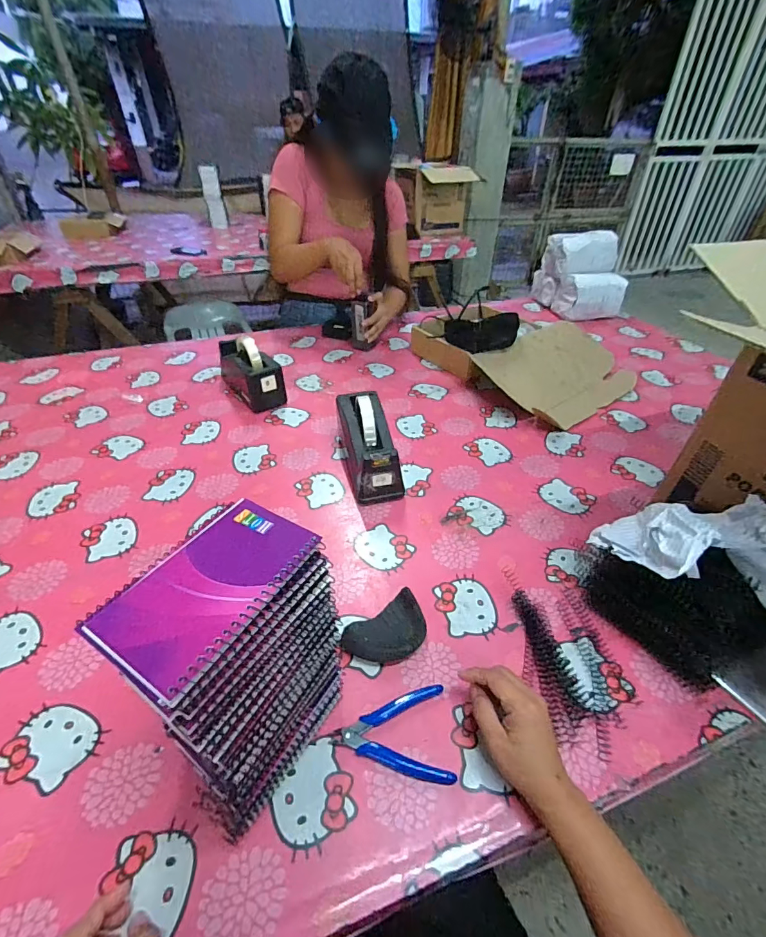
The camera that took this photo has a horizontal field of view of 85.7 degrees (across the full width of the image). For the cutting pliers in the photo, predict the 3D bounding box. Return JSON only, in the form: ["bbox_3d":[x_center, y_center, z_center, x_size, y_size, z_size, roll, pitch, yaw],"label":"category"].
[{"bbox_3d":[0.011,0.263,0.430,0.128,0.006,0.084,8,41,8],"label":"cutting pliers"}]

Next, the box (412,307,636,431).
[{"bbox_3d":[0.336,-0.278,1.003,0.360,0.082,0.452,-25,47,-27],"label":"box"}]

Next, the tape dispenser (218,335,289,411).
[{"bbox_3d":[-0.293,-0.217,0.898,0.083,0.117,0.201,-26,47,-28],"label":"tape dispenser"}]

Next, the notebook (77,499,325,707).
[{"bbox_3d":[-0.116,0.075,0.279,0.085,0.007,0.131,22,45,23],"label":"notebook"}]

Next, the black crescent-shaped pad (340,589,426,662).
[{"bbox_3d":[0.007,0.197,0.494,0.101,0.024,0.062,-24,46,-25],"label":"black crescent-shaped pad"}]

